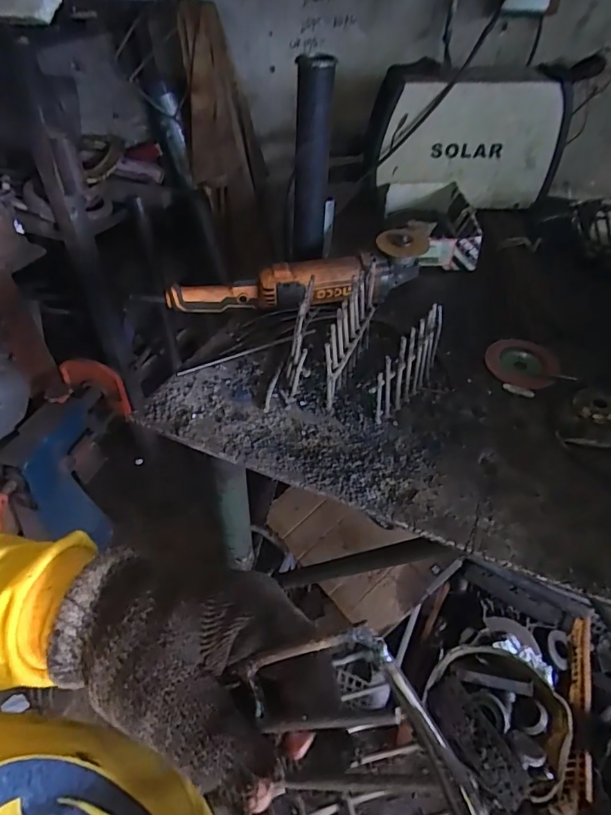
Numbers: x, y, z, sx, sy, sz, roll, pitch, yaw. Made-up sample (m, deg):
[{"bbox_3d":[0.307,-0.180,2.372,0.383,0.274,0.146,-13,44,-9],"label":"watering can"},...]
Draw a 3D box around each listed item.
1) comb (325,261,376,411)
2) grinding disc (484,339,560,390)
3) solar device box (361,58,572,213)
[{"bbox_3d":[0.054,-0.098,0.610,0.016,0.089,0.177,15,60,17],"label":"comb"},{"bbox_3d":[0.290,-0.060,0.679,0.091,0.010,0.089,14,46,17],"label":"grinding disc"},{"bbox_3d":[0.303,-0.510,0.962,0.350,0.218,0.125,2,44,5],"label":"solar device box"}]

